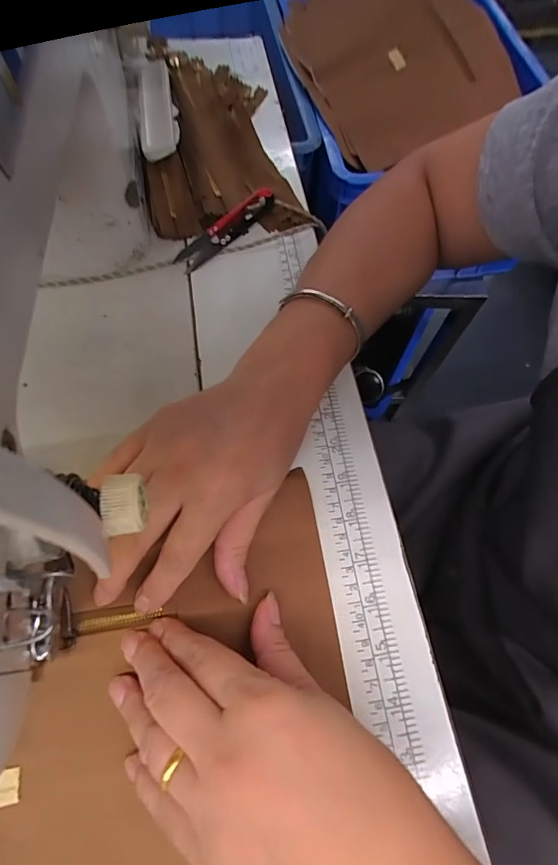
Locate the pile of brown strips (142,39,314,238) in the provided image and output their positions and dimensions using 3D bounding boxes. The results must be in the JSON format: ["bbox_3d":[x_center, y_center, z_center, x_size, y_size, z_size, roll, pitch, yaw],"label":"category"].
[{"bbox_3d":[-0.061,-0.287,0.415,0.128,0.034,0.242,-6,65,-7],"label":"pile of brown strips"}]

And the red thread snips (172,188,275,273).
[{"bbox_3d":[-0.045,-0.178,0.369,0.030,0.017,0.106,36,68,13],"label":"red thread snips"}]

